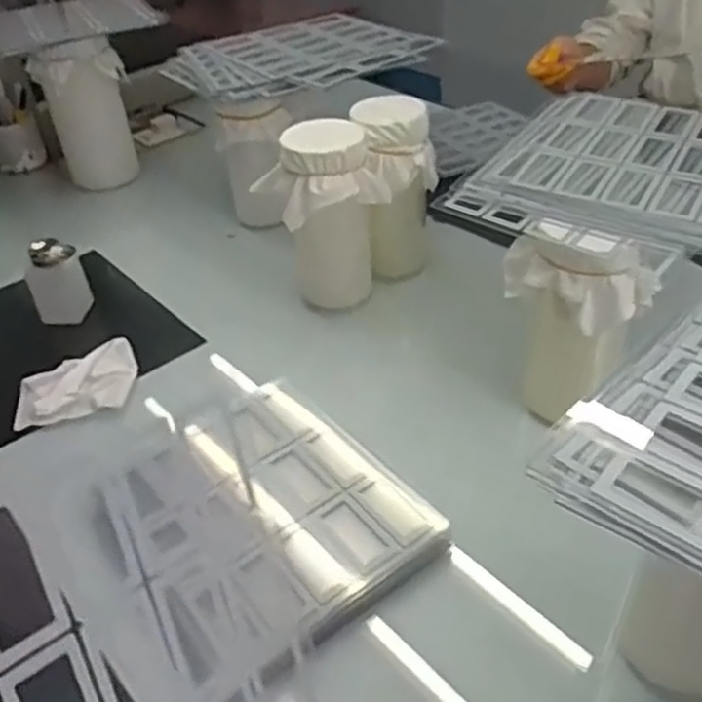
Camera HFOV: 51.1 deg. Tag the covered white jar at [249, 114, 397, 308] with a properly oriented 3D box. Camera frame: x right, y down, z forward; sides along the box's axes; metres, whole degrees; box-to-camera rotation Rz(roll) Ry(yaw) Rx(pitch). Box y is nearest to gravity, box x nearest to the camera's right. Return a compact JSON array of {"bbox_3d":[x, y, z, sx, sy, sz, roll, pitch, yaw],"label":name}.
[{"bbox_3d":[-0.027,-0.151,0.899,0.125,0.227,0.103,-16,40,-14],"label":"covered white jar"}]

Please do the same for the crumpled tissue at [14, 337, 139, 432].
[{"bbox_3d":[-0.320,0.036,0.858,0.135,0.023,0.099,-15,40,-13],"label":"crumpled tissue"}]

